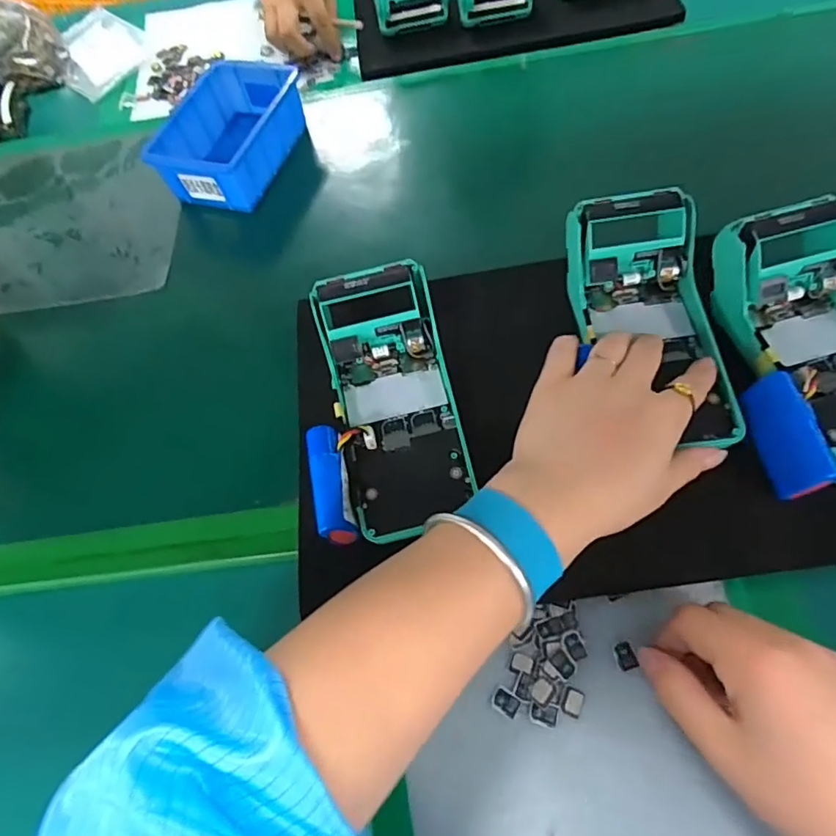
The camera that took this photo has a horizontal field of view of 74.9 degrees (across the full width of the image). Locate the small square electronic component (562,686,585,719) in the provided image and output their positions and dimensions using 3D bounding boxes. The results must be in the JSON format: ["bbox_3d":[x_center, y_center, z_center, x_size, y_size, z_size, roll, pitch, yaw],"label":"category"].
[{"bbox_3d":[0.086,0.157,0.301,0.011,0.004,0.014,21,60,15],"label":"small square electronic component"}]

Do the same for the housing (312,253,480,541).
[{"bbox_3d":[-0.024,-0.013,0.335,0.091,0.066,0.153,-11,57,-5],"label":"housing"}]

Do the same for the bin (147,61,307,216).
[{"bbox_3d":[-0.174,-0.265,0.511,0.094,0.060,0.141,15,59,11],"label":"bin"}]

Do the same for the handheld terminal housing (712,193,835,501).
[{"bbox_3d":[0.245,-0.042,0.327,0.101,0.087,0.154,-7,57,-3],"label":"handheld terminal housing"}]

